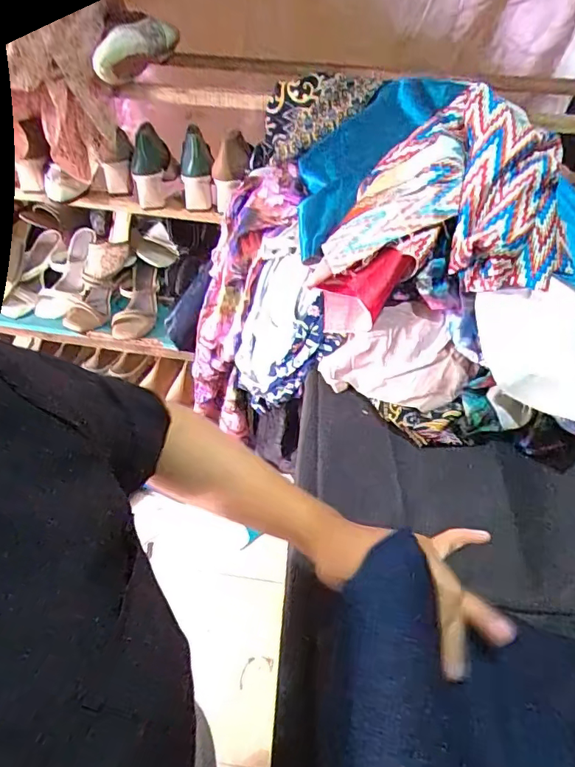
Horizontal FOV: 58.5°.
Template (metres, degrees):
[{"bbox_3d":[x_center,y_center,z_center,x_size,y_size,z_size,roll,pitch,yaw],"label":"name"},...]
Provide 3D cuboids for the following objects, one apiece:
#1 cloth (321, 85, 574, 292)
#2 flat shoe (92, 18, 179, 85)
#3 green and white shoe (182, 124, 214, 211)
[{"bbox_3d":[0.187,-0.233,0.589,0.259,0.060,0.243,8,77,15],"label":"cloth"},{"bbox_3d":[-0.253,-0.581,0.873,0.062,0.068,0.216,9,48,6],"label":"flat shoe"},{"bbox_3d":[-0.178,-0.414,0.969,0.069,0.095,0.149,-2,87,-3],"label":"green and white shoe"}]

